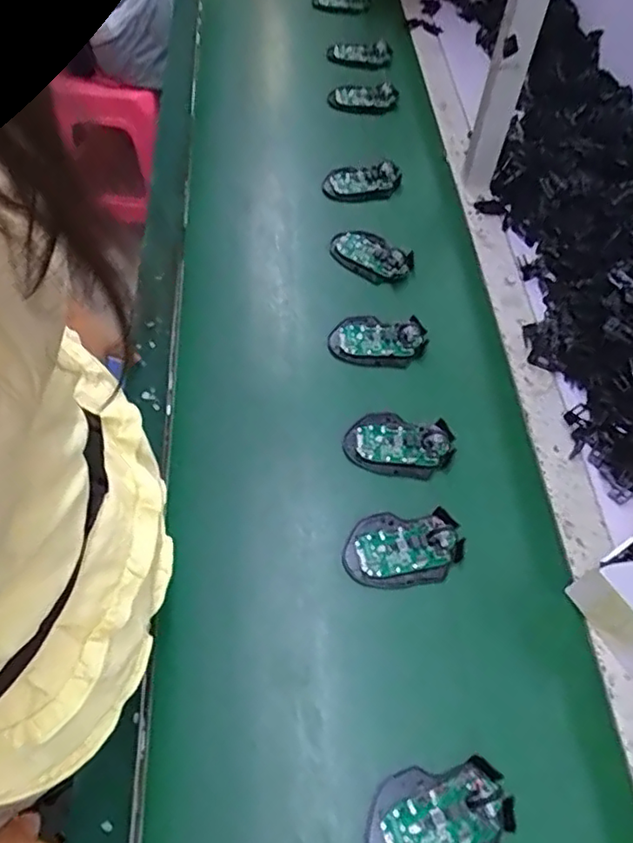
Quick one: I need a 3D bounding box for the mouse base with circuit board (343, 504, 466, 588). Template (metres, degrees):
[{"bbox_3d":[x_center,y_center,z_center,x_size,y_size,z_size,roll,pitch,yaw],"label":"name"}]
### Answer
[{"bbox_3d":[0.085,0.123,0.582,0.113,0.017,0.072,-3,59,-3],"label":"mouse base with circuit board"}]

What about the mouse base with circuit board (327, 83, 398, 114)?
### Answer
[{"bbox_3d":[0.078,-0.549,1.013,0.114,0.026,0.047,3,59,1],"label":"mouse base with circuit board"}]

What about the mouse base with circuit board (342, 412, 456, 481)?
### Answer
[{"bbox_3d":[0.088,0.024,0.642,0.111,0.017,0.073,15,60,7],"label":"mouse base with circuit board"}]

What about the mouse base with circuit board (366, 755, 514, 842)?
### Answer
[{"bbox_3d":[0.095,0.307,0.462,0.110,0.017,0.070,-9,59,-7],"label":"mouse base with circuit board"}]

